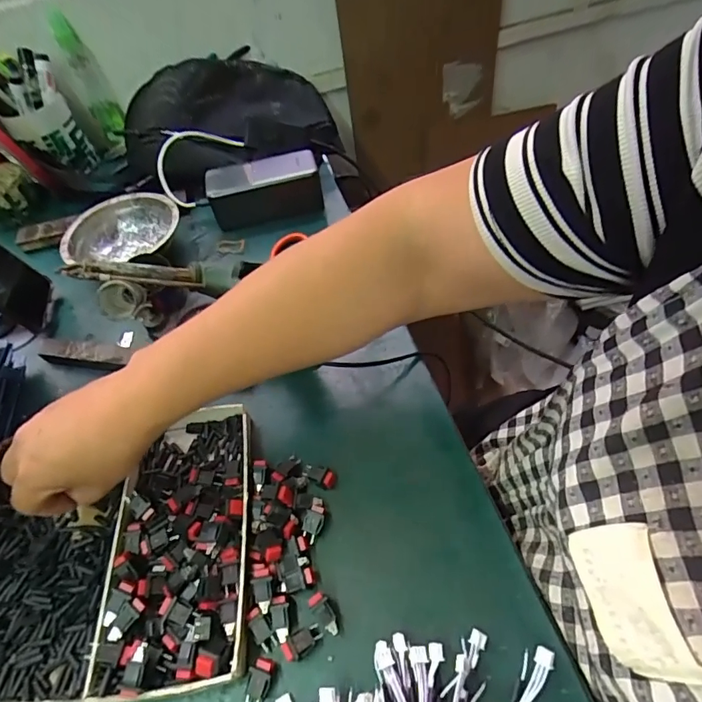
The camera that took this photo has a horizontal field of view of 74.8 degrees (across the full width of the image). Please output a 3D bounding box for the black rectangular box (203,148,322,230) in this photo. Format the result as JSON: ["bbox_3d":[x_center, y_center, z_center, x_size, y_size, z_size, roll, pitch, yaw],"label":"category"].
[{"bbox_3d":[-0.098,-0.182,0.524,0.125,0.062,0.042,-11,53,-1],"label":"black rectangular box"}]

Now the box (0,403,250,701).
[{"bbox_3d":[-0.175,0.134,0.326,0.204,0.027,0.187,-8,54,-1],"label":"box"}]

